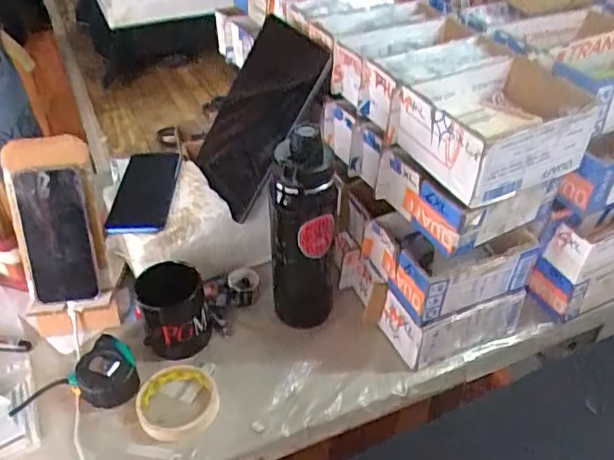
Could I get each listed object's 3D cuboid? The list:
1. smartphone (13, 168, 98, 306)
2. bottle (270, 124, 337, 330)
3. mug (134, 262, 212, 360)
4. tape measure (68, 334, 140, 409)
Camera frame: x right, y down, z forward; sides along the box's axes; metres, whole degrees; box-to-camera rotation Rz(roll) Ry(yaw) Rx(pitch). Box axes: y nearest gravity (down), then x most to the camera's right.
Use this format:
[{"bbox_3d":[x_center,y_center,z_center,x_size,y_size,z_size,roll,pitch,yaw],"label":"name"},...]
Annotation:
[{"bbox_3d":[-0.316,0.009,0.745,0.086,0.165,0.015,-7,11,5],"label":"smartphone"},{"bbox_3d":[-0.004,0.001,0.724,0.076,0.280,0.076,0,41,0],"label":"bottle"},{"bbox_3d":[-0.163,0.105,0.732,0.079,0.101,0.085,0,41,0],"label":"mug"},{"bbox_3d":[-0.239,0.174,0.710,0.076,0.041,0.069,24,46,26],"label":"tape measure"}]

